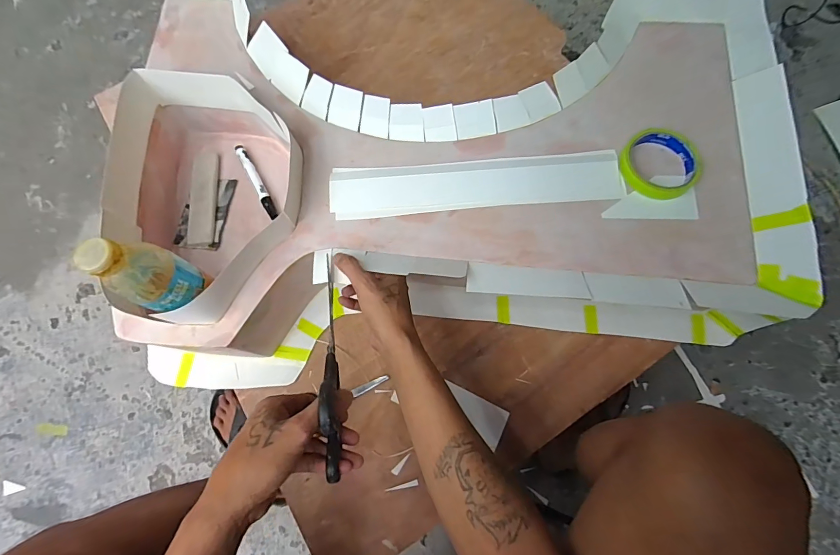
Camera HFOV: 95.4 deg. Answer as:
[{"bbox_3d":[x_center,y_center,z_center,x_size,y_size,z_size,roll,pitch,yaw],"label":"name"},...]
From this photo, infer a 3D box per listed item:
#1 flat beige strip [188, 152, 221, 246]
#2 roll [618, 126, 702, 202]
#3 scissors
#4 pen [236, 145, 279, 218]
[{"bbox_3d":[-0.329,-0.122,0.582,0.041,0.007,0.155,-6,72,1],"label":"flat beige strip"},{"bbox_3d":[0.294,-0.139,0.465,0.087,0.021,0.089,-1,72,2],"label":"roll"},{"bbox_3d":[-0.094,0.075,0.393,0.016,0.073,0.234,-8,57,-2],"label":"scissors"},{"bbox_3d":[-0.252,-0.150,0.586,0.015,0.010,0.143,-30,74,-7],"label":"pen"}]

